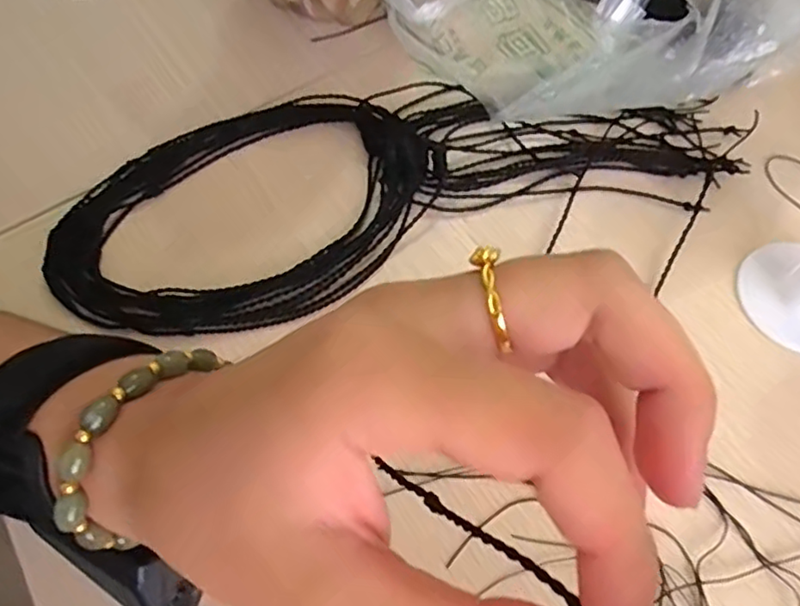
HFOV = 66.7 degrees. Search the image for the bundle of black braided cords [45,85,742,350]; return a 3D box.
[{"bbox_3d":[-0.006,-0.073,0.313,0.338,0.014,0.136,-18,64,-8],"label":"bundle of black braided cords"}]

